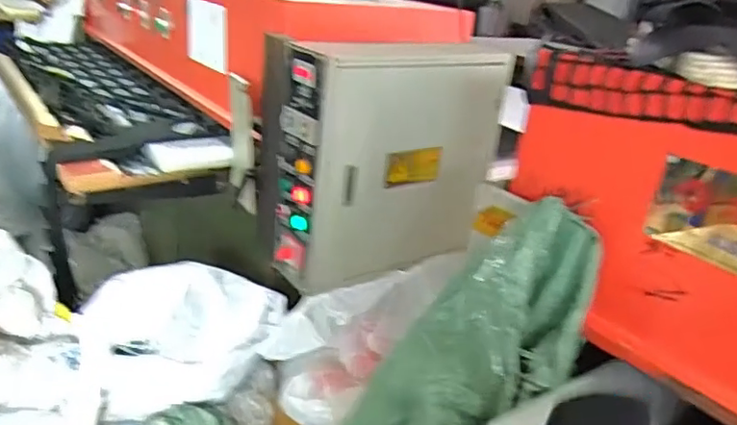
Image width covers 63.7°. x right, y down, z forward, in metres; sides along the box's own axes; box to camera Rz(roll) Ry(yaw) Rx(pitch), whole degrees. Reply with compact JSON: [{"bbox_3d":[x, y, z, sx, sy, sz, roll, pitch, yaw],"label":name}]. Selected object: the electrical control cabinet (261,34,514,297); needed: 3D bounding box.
[{"bbox_3d":[0.031,-0.141,1.320,0.485,0.509,0.255,-11,29,-33],"label":"electrical control cabinet"}]

